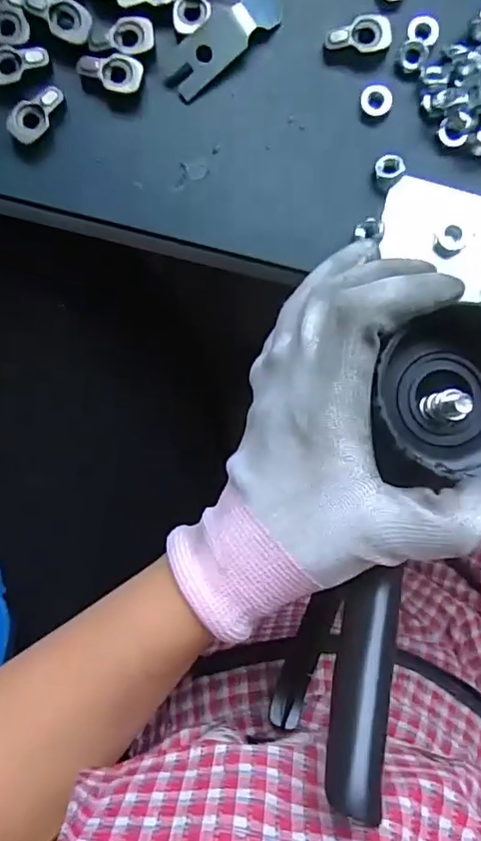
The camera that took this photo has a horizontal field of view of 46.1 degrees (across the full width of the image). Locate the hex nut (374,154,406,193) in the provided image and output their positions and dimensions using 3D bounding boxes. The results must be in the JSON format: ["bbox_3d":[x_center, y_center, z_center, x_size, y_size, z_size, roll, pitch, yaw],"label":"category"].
[{"bbox_3d":[0.068,-0.114,0.261,0.013,0.008,0.013,32,90,1],"label":"hex nut"}]

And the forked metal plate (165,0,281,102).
[{"bbox_3d":[-0.007,-0.177,0.261,0.063,0.010,0.021,-44,89,0],"label":"forked metal plate"}]

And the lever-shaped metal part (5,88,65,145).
[{"bbox_3d":[-0.093,-0.140,0.258,0.015,0.008,0.029,36,90,1],"label":"lever-shaped metal part"}]

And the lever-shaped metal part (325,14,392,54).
[{"bbox_3d":[0.054,-0.177,0.260,0.029,0.007,0.016,-4,89,1],"label":"lever-shaped metal part"}]

